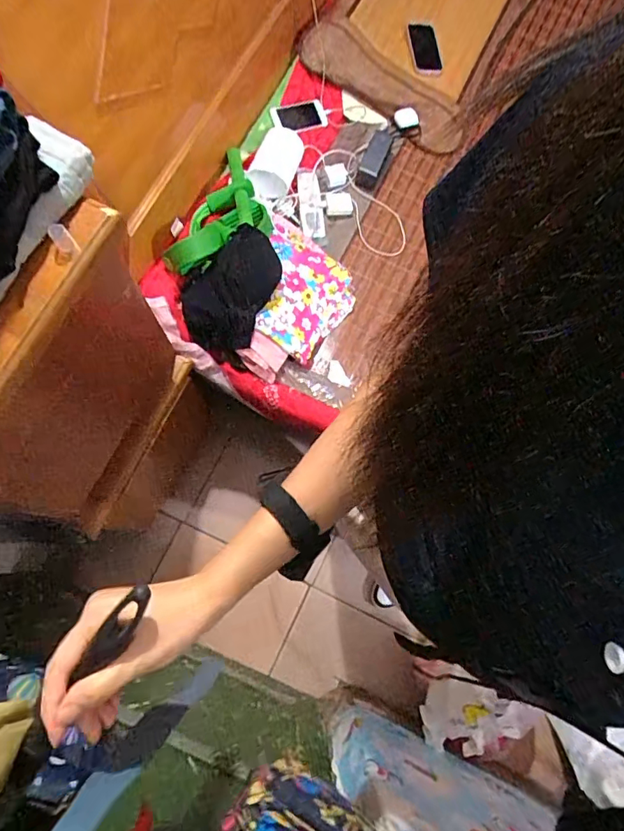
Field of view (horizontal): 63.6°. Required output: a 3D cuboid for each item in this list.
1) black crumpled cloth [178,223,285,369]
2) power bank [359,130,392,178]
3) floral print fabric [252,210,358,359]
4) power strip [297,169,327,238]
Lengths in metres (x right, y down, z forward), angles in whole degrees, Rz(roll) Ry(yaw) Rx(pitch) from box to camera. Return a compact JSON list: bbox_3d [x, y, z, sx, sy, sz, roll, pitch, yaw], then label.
[{"bbox_3d":[-0.158,-0.245,1.014,0.150,0.128,0.247,25,76,4],"label":"black crumpled cloth"},{"bbox_3d":[0.143,-0.589,1.130,0.041,0.025,0.113,22,76,4],"label":"power bank"},{"bbox_3d":[-0.030,-0.260,1.040,0.225,0.030,0.233,40,69,-14],"label":"floral print fabric"},{"bbox_3d":[0.000,-0.460,1.091,0.055,0.024,0.155,-7,91,-4],"label":"power strip"}]

